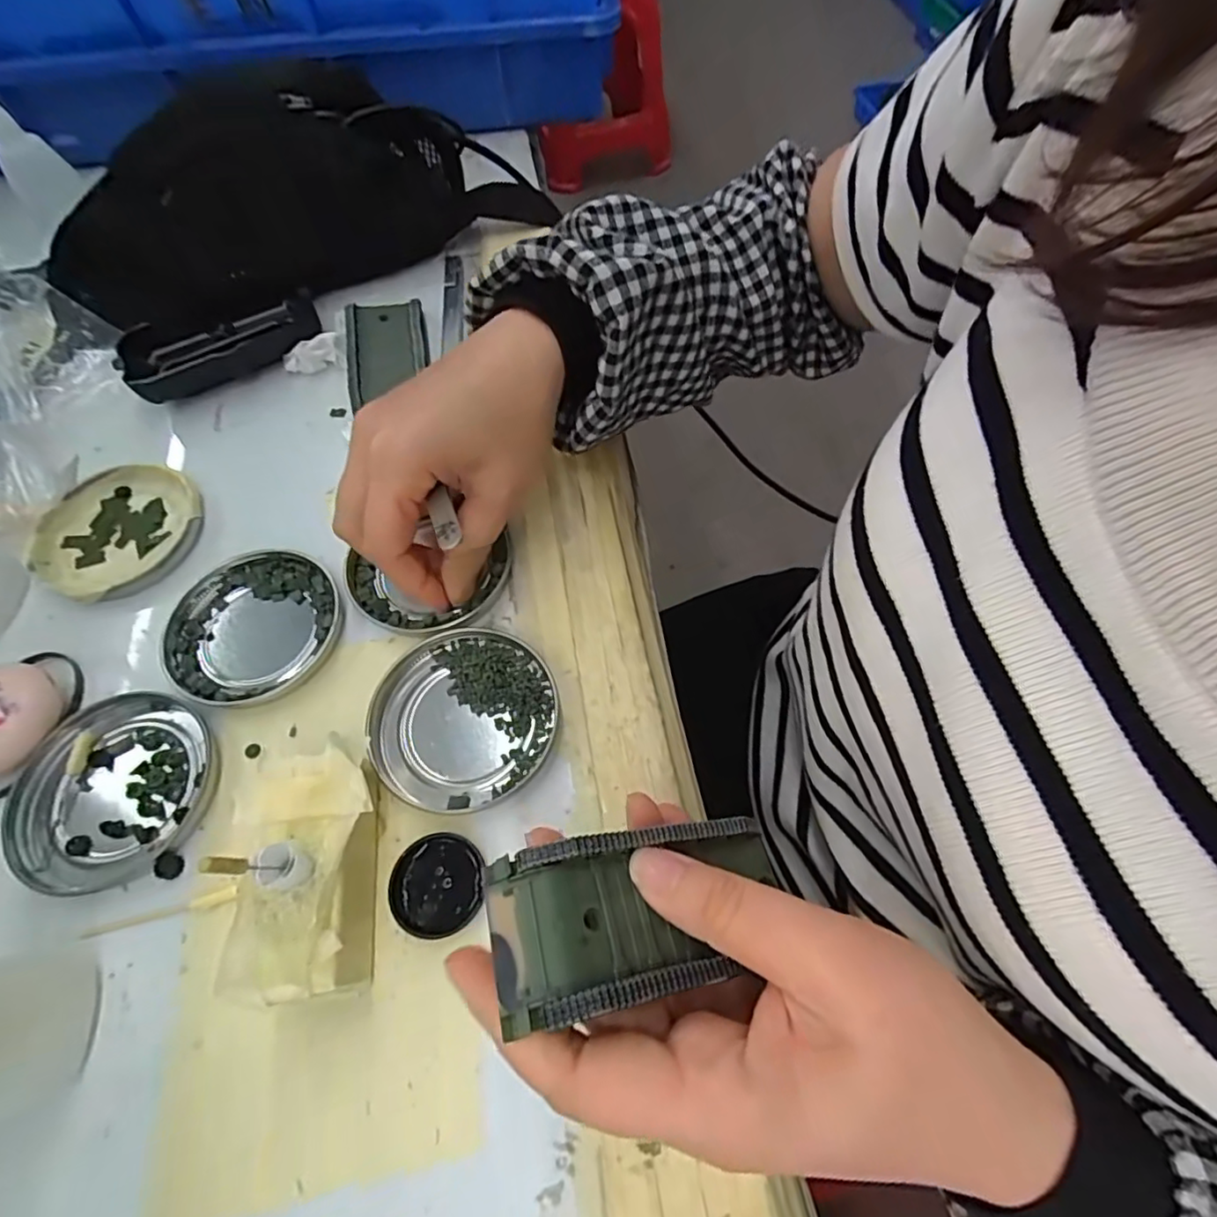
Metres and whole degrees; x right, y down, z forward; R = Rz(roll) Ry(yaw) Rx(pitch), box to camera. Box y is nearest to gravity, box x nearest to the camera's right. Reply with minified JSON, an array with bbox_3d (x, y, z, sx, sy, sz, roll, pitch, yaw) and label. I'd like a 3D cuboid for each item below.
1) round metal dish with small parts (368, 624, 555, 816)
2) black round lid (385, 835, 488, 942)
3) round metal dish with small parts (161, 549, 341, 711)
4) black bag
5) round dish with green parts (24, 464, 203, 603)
[{"bbox_3d":[-0.062,0.046,0.261,0.077,0.010,0.075,-1,61,1],"label":"round metal dish with small parts"},{"bbox_3d":[-0.065,0.104,0.230,0.033,0.006,0.035,-1,61,1],"label":"black round lid"},{"bbox_3d":[-0.169,0.007,0.286,0.077,0.008,0.078,-1,61,1],"label":"round metal dish with small parts"},{"bbox_3d":[-0.200,-0.266,0.383,0.283,0.095,0.106,-31,65,-15],"label":"black bag"},{"bbox_3d":[-0.254,-0.041,0.313,0.078,0.014,0.077,-1,61,1],"label":"round dish with green parts"}]

